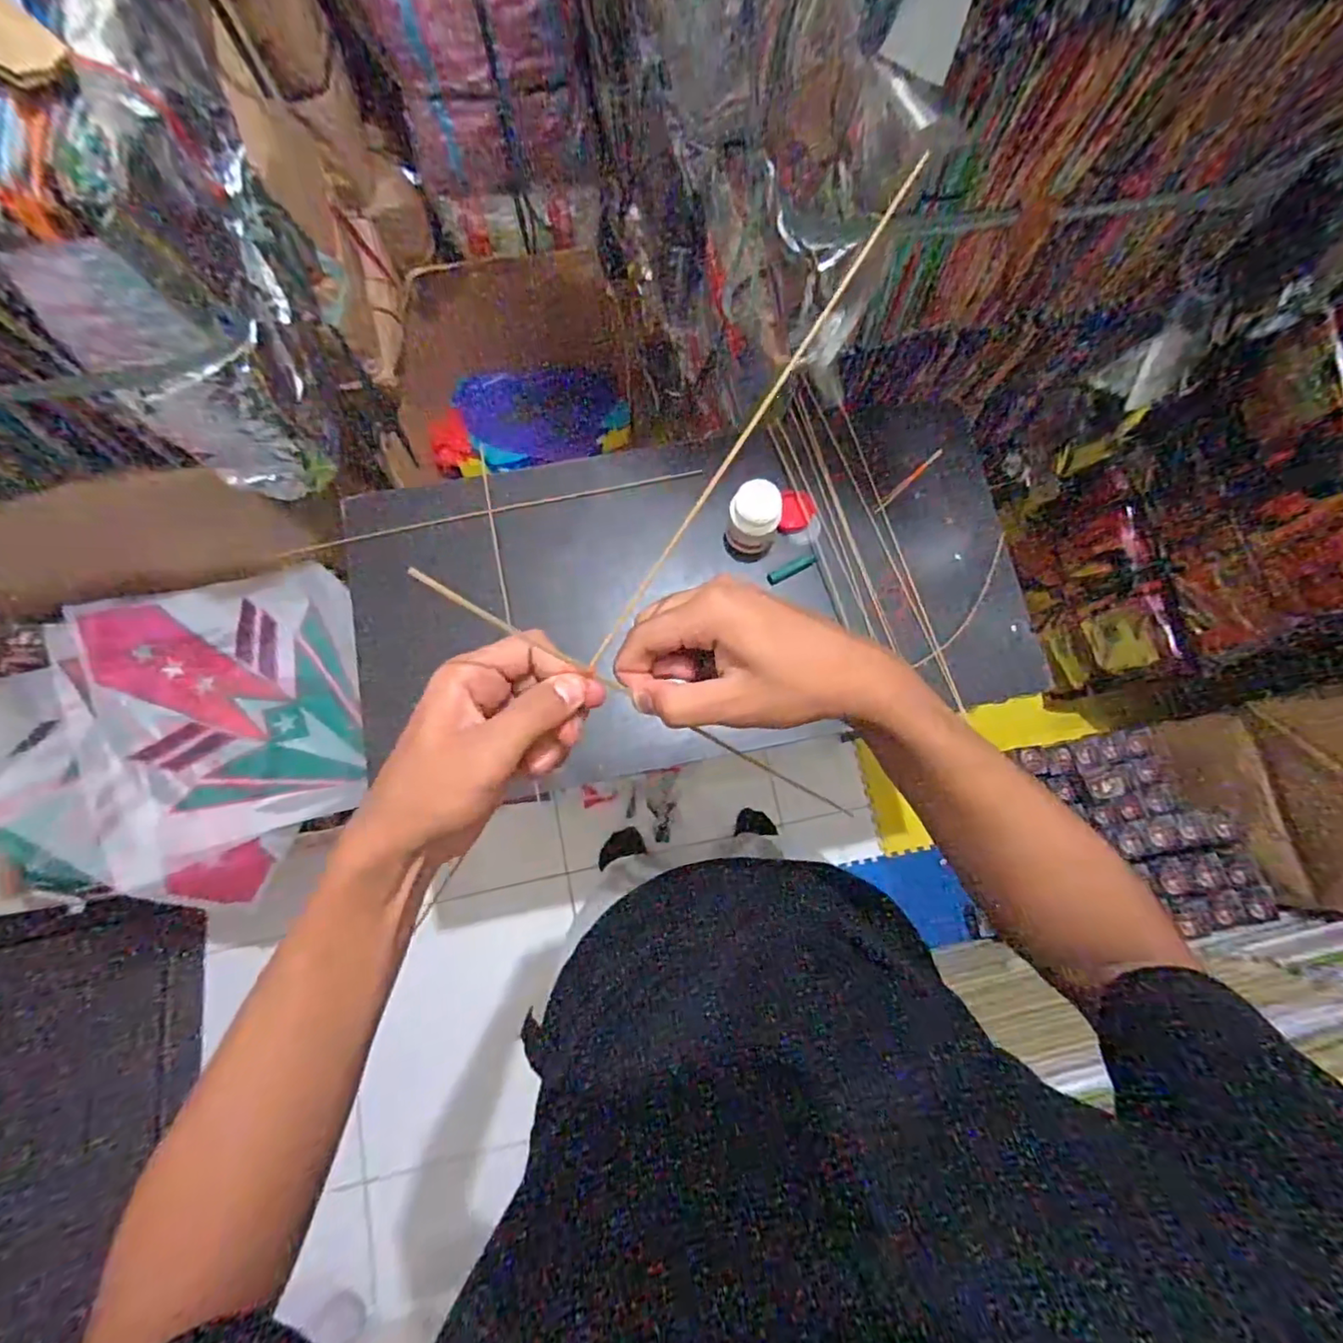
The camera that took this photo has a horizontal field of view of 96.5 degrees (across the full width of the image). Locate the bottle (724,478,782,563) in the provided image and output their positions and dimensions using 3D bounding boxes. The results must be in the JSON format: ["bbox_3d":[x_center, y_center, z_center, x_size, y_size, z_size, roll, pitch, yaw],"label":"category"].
[{"bbox_3d":[0.095,-0.175,0.703,0.060,0.087,0.062,5,77,0],"label":"bottle"}]

